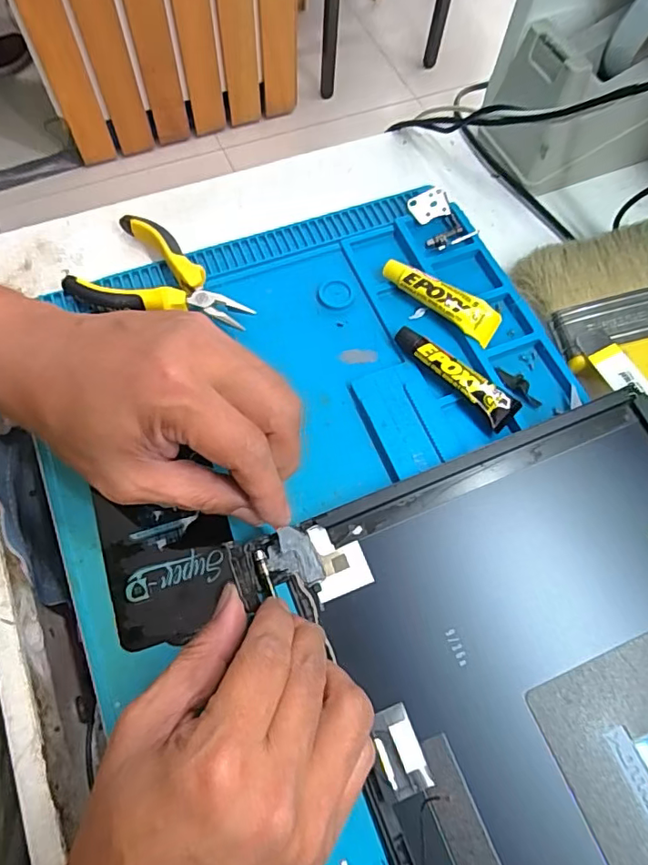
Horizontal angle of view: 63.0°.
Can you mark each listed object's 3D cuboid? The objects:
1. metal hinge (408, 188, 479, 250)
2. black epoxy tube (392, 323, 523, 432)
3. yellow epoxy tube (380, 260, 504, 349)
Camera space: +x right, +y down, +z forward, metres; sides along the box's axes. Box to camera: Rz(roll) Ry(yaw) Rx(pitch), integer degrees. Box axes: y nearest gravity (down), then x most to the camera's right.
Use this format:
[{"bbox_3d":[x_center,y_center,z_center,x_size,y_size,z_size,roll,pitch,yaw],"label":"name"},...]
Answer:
[{"bbox_3d":[0.083,-0.149,0.373,0.028,0.016,0.049,-28,70,-8],"label":"metal hinge"},{"bbox_3d":[0.080,-0.037,0.326,0.086,0.015,0.020,40,75,16],"label":"black epoxy tube"},{"bbox_3d":[0.077,-0.089,0.347,0.082,0.017,0.021,37,74,16],"label":"yellow epoxy tube"}]

